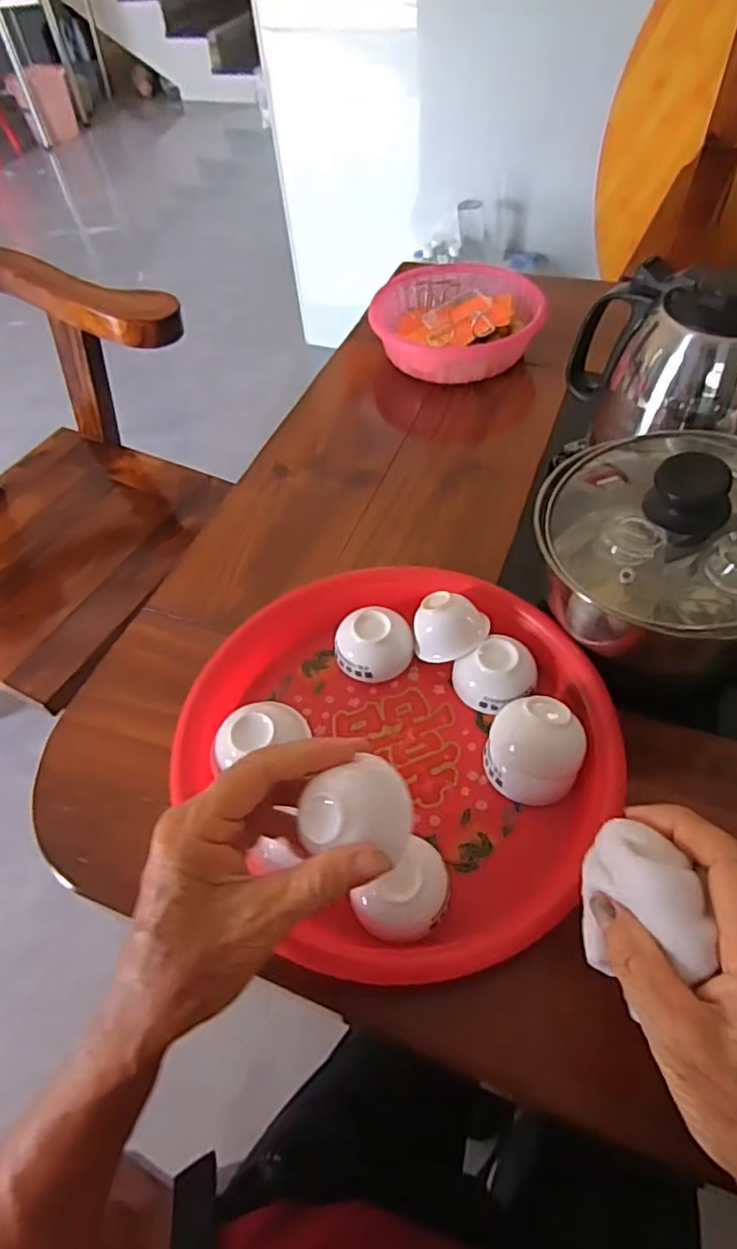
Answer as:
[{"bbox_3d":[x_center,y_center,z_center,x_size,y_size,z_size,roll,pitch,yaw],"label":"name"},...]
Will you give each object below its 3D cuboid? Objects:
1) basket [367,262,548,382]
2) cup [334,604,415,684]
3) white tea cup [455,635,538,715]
[{"bbox_3d":[0.086,-0.308,0.653,0.164,0.052,0.163,-3,53,4],"label":"basket"},{"bbox_3d":[0.003,0.014,0.429,0.047,0.027,0.046,-36,58,-20],"label":"cup"},{"bbox_3d":[0.082,0.033,0.407,0.045,0.026,0.043,-3,53,4],"label":"white tea cup"}]

